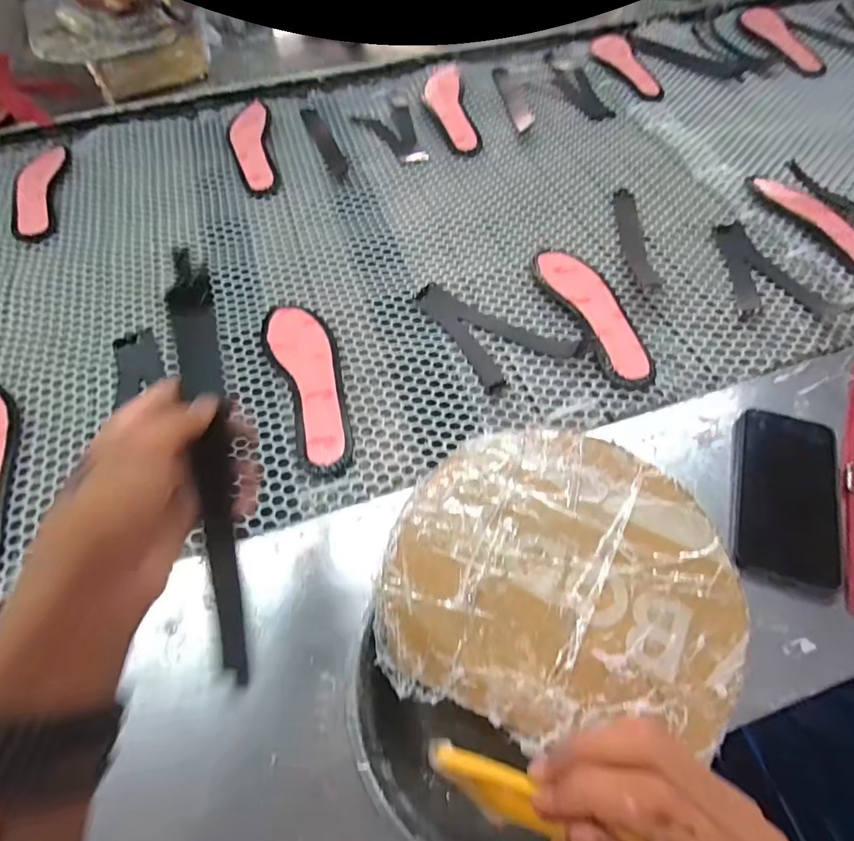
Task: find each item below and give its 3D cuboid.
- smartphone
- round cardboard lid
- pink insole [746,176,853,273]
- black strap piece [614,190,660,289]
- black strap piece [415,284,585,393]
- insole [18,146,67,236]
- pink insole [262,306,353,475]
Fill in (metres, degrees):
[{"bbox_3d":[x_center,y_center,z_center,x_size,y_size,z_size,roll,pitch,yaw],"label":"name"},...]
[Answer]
[{"bbox_3d":[0.306,0.060,0.407,0.079,0.008,0.149,15,60,10],"label":"smartphone"},{"bbox_3d":[0.088,0.096,0.323,0.220,0.009,0.196,12,61,9],"label":"round cardboard lid"},{"bbox_3d":[0.515,-0.261,0.627,0.059,0.023,0.237,-14,60,-7],"label":"pink insole"},{"bbox_3d":[0.279,-0.253,0.653,0.032,0.004,0.203,1,60,3],"label":"black strap piece"},{"bbox_3d":[0.079,-0.119,0.575,0.119,0.007,0.178,-27,62,-13],"label":"black strap piece"},{"bbox_3d":[-0.603,-0.360,0.744,0.058,0.005,0.213,-11,60,-4],"label":"insole"},{"bbox_3d":[-0.131,-0.041,0.532,0.074,0.018,0.226,-16,60,-7],"label":"pink insole"}]

